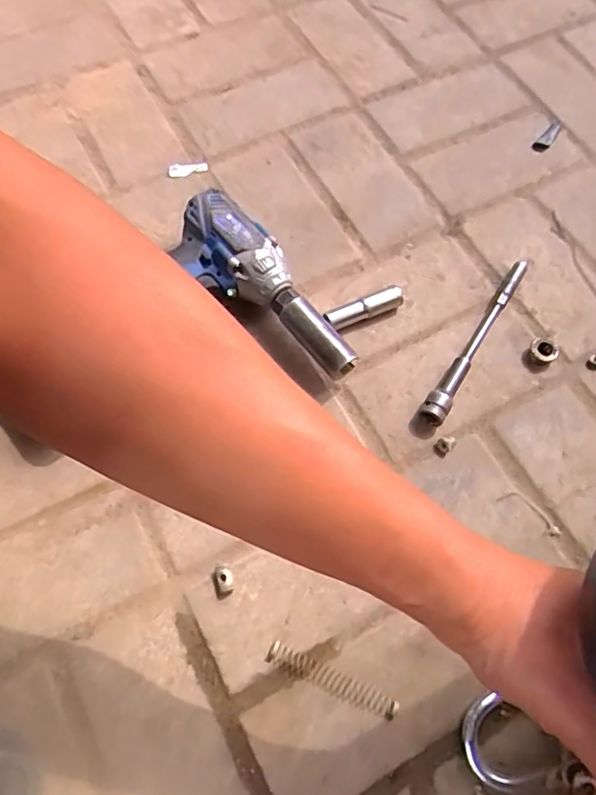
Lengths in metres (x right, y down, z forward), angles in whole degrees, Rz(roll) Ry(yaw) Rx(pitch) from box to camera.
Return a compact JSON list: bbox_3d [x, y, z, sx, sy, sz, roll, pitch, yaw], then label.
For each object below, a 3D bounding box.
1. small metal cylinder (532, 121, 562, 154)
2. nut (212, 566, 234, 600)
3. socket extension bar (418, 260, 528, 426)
[{"bbox_3d":[0.294,-0.306,0.657,0.018,0.015,0.053,32,70,13],"label":"small metal cylinder"},{"bbox_3d":[-0.060,0.147,0.446,0.016,0.012,0.024,-13,67,-6],"label":"nut"},{"bbox_3d":[0.172,-0.056,0.528,0.021,0.023,0.199,32,70,13],"label":"socket extension bar"}]

